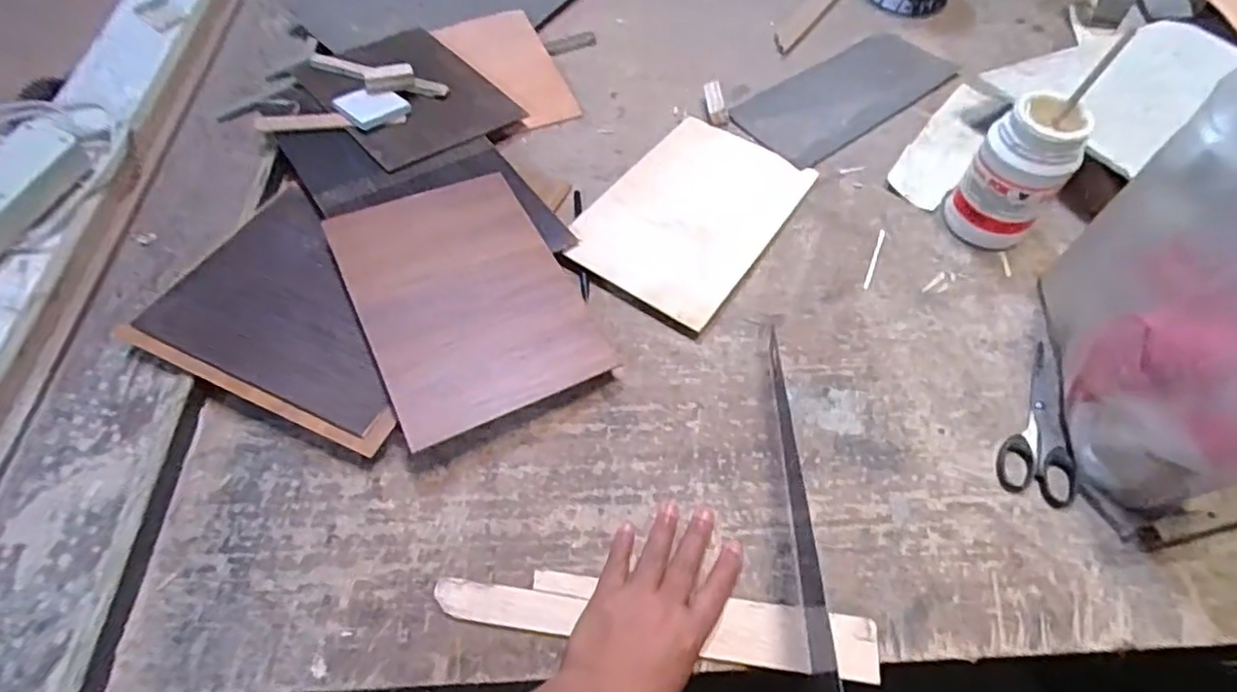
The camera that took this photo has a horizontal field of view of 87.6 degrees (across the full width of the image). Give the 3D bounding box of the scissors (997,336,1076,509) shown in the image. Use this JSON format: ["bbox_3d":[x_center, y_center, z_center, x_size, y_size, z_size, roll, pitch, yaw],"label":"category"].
[{"bbox_3d":[0.362,0.057,0.547,0.056,0.015,0.161,22,61,12],"label":"scissors"}]

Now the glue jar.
[{"bbox_3d":[0.368,-0.157,0.603,0.082,0.130,0.071,36,65,19],"label":"glue jar"}]

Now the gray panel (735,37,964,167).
[{"bbox_3d":[0.270,-0.303,0.772,0.274,0.009,0.122,-34,65,-19],"label":"gray panel"}]

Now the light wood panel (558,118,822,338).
[{"bbox_3d":[0.075,-0.140,0.660,0.168,0.016,0.261,30,63,16],"label":"light wood panel"}]

